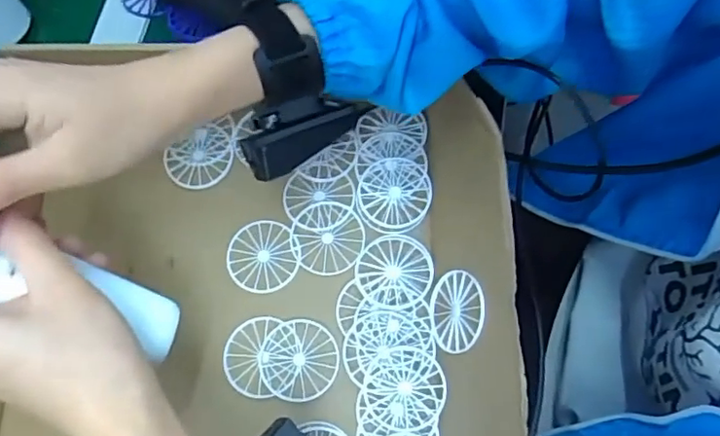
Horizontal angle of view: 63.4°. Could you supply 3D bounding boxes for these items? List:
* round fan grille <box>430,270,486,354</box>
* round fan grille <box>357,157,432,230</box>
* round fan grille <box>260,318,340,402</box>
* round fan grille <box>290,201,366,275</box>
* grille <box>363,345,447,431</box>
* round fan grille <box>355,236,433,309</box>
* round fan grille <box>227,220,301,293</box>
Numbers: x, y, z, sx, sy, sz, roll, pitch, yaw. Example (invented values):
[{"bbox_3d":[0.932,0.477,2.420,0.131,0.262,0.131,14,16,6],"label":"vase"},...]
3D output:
[{"bbox_3d":[0.061,0.058,0.366,0.004,0.046,0.050,12,80,-32],"label":"round fan grille"},{"bbox_3d":[0.024,-0.018,0.408,0.050,0.006,0.049,-1,71,2],"label":"round fan grille"},{"bbox_3d":[-0.039,0.092,0.380,0.050,0.004,0.050,-1,71,2],"label":"round fan grille"},{"bbox_3d":[-0.022,0.013,0.403,0.050,0.004,0.049,-1,71,2],"label":"round fan grille"},{"bbox_3d":[0.028,0.107,0.367,0.050,0.008,0.049,-1,71,2],"label":"grille"},{"bbox_3d":[0.023,0.036,0.393,0.050,0.005,0.049,-1,71,2],"label":"round fan grille"},{"bbox_3d":[-0.067,0.027,0.405,0.048,0.005,0.049,-1,71,2],"label":"round fan grille"}]

